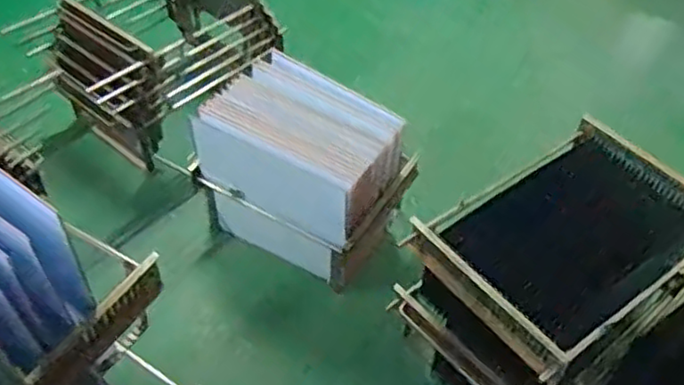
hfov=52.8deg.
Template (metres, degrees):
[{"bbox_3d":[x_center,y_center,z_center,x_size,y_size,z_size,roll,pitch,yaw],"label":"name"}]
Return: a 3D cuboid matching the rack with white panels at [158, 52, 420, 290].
[{"bbox_3d":[-0.099,-0.070,1.845,0.541,0.375,0.350,25,50,18],"label":"rack with white panels"}]

